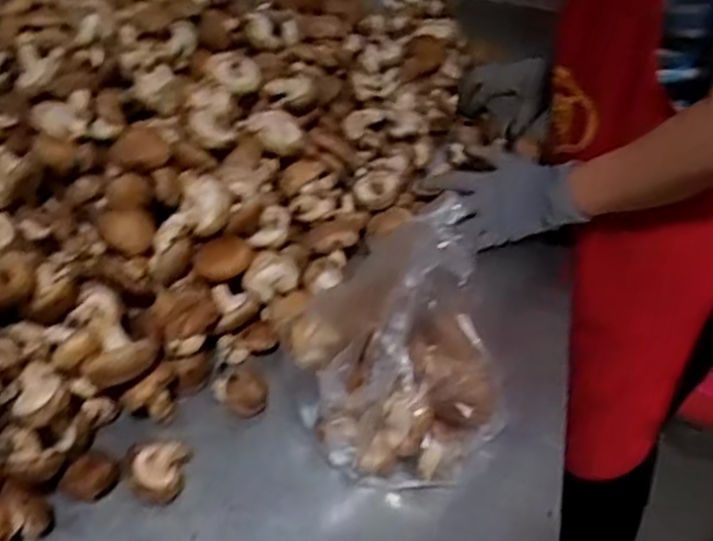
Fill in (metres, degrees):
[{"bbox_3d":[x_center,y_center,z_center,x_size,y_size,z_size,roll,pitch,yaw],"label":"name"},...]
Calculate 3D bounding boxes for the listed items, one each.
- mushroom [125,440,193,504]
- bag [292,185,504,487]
[{"bbox_3d":[-0.155,0.154,0.567,0.043,0.028,0.042,3,44,-3],"label":"mushroom"},{"bbox_3d":[0.033,0.060,0.565,0.169,0.176,0.127,4,44,-3],"label":"bag"}]

